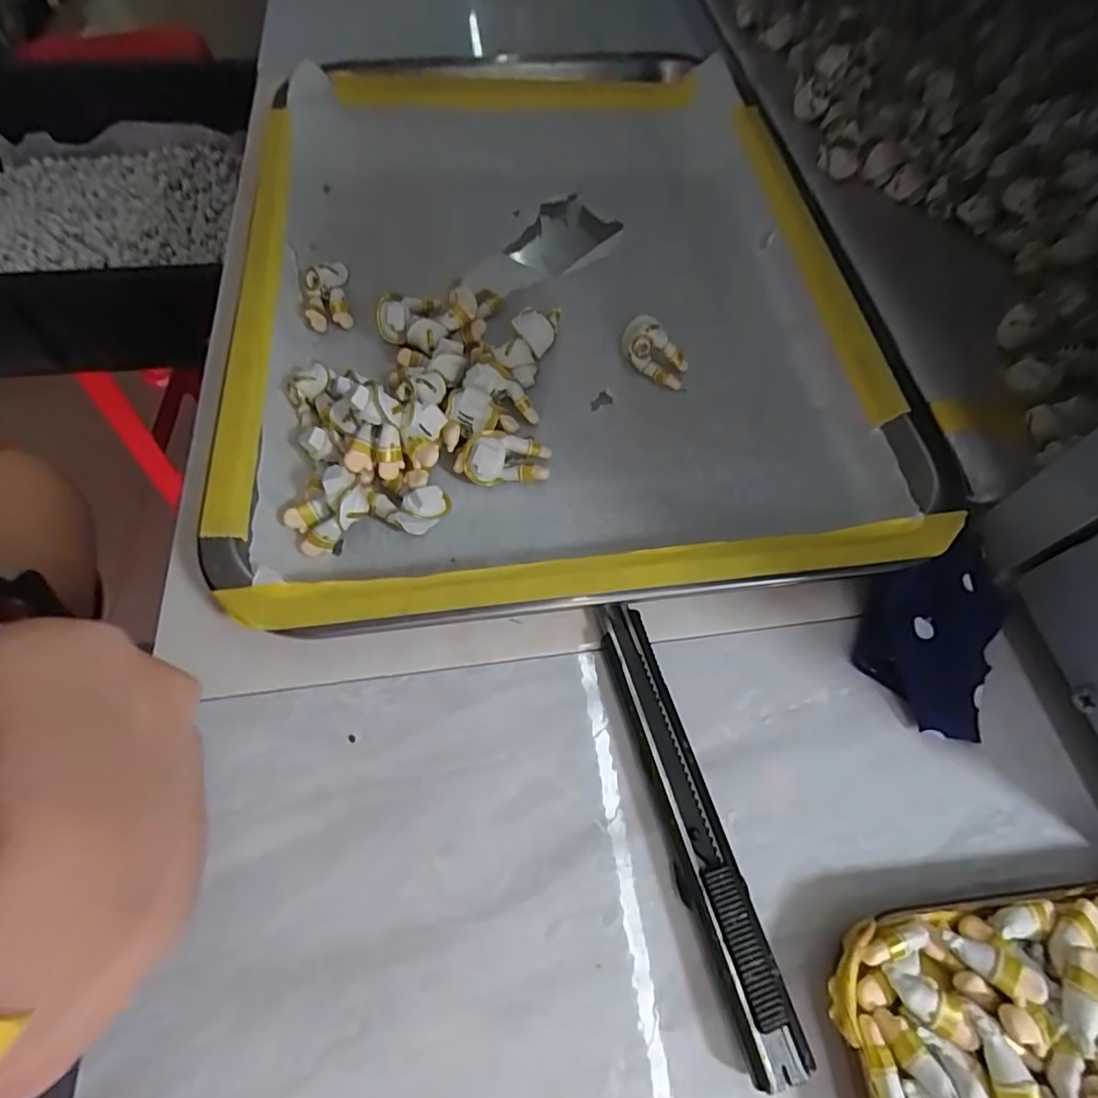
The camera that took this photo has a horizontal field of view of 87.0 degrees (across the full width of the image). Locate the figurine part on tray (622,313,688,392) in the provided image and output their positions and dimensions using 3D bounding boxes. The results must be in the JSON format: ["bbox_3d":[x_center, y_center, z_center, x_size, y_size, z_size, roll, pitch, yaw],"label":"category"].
[{"bbox_3d":[0.044,-0.082,0.240,0.028,0.021,0.013,29,64,13],"label":"figurine part on tray"}]

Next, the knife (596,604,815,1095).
[{"bbox_3d":[0.039,0.074,0.166,0.015,0.011,0.124,-13,64,-9],"label":"knife"}]

